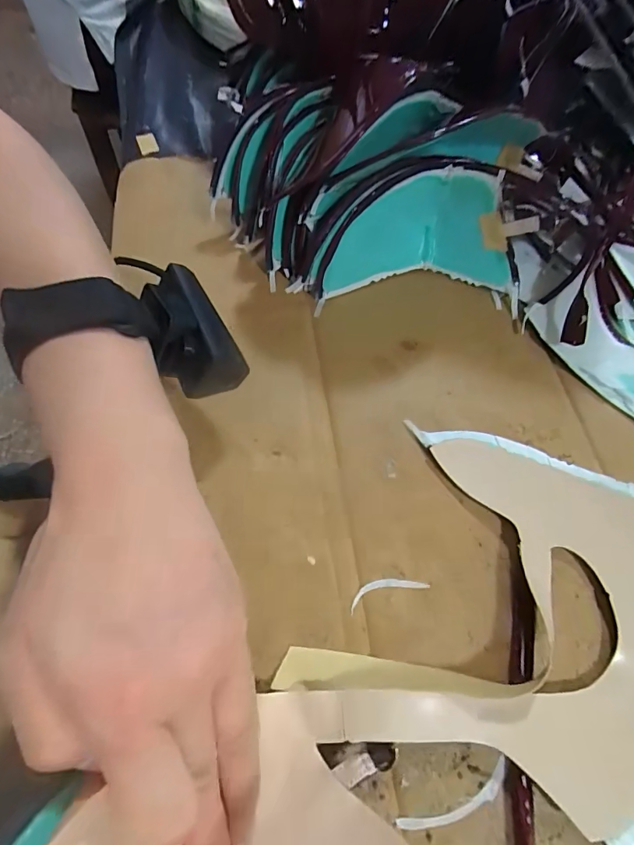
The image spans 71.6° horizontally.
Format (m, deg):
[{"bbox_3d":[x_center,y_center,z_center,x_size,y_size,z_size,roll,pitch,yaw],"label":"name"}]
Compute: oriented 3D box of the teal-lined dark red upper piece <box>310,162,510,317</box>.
[{"bbox_3d":[0.067,-0.121,0.299,0.137,0.070,0.058,-9,64,-8],"label":"teal-lined dark red upper piece"}]

